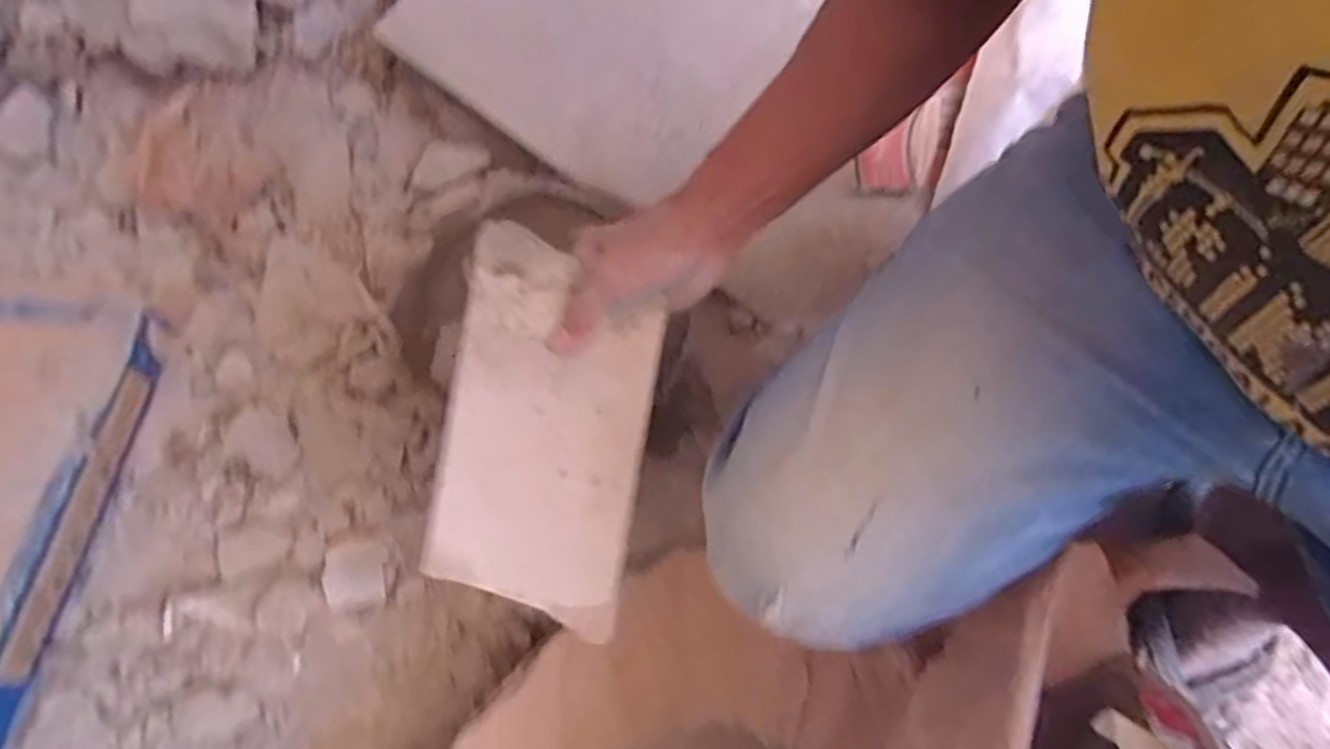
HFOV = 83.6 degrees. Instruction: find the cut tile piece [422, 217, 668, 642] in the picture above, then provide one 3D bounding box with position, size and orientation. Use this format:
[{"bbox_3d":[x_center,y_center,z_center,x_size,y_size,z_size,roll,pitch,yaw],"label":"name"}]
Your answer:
[{"bbox_3d":[-0.075,0.039,0.476,0.124,0.009,0.241,9,94,-9],"label":"cut tile piece"}]

